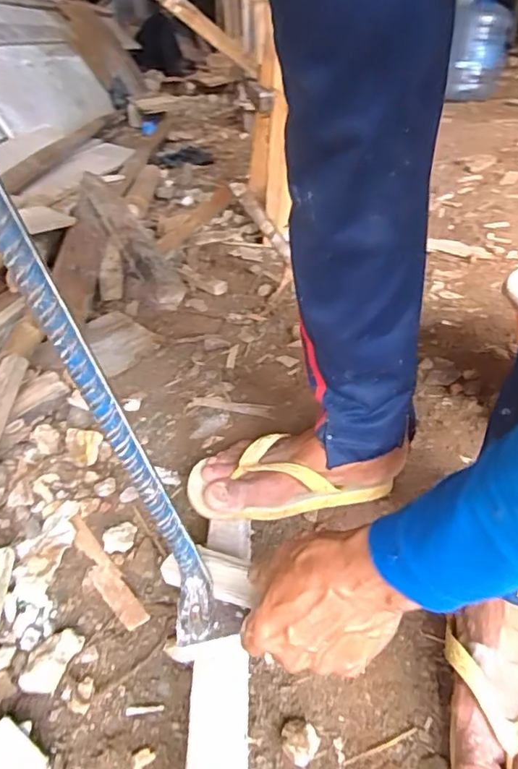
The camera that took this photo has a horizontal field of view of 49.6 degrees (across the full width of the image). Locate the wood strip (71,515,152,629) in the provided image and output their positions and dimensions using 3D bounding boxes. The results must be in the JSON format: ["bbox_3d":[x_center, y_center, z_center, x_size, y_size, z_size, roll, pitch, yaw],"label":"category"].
[{"bbox_3d":[-0.163,0.193,0.585,0.026,0.011,0.156,-23,40,-30],"label":"wood strip"}]

